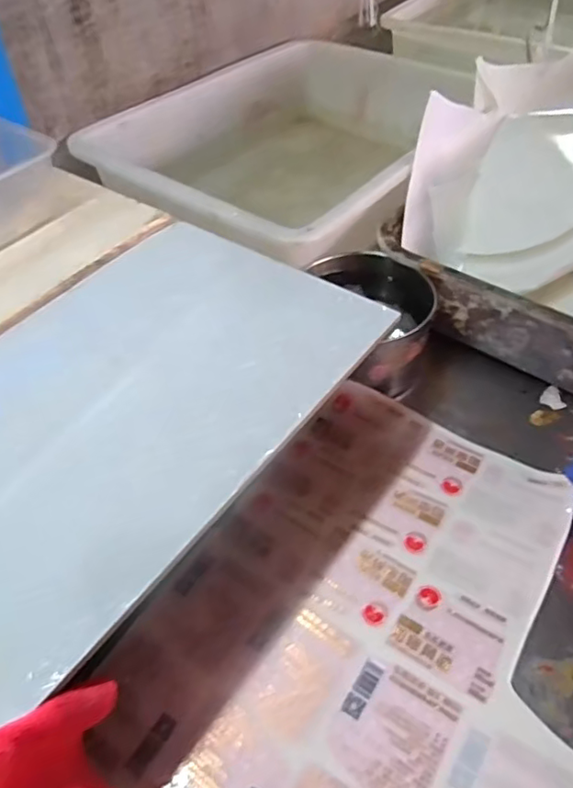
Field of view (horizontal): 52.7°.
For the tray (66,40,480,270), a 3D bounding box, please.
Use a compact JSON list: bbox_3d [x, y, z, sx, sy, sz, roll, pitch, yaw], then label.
[{"bbox_3d":[0.000,-0.294,0.757,0.362,0.144,0.483,27,53,21],"label":"tray"}]

